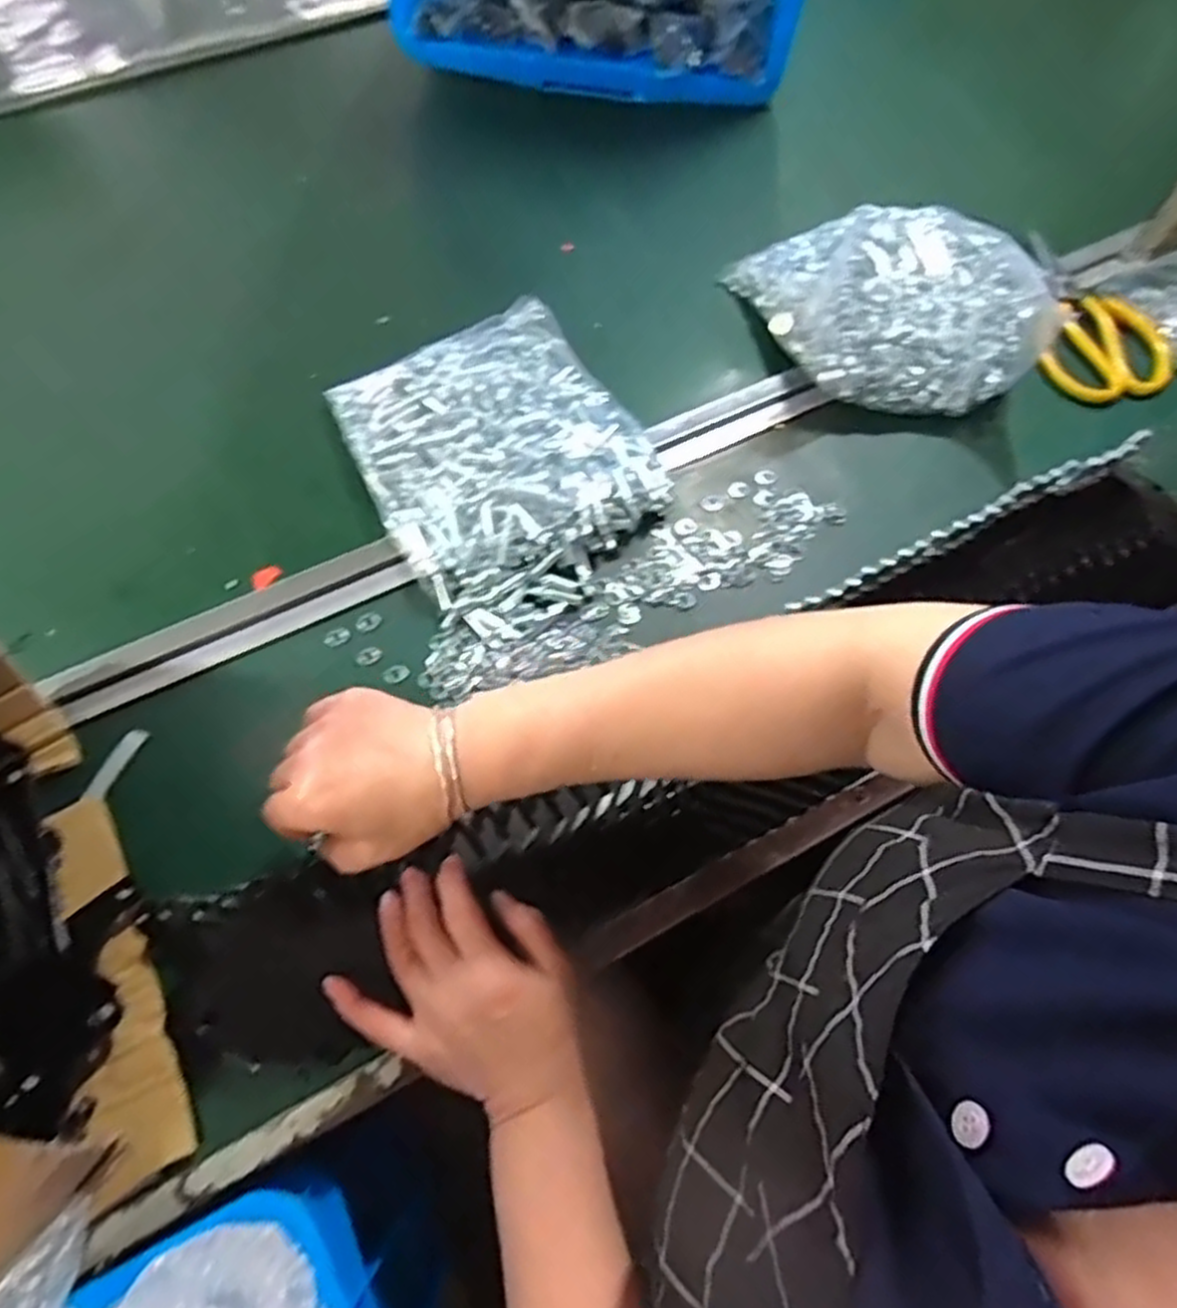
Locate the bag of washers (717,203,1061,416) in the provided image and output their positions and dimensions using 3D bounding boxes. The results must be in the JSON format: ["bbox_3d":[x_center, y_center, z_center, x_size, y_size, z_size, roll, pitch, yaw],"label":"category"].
[{"bbox_3d":[0.253,-0.272,0.621,0.250,0.072,0.161,-2,67,-3],"label":"bag of washers"}]

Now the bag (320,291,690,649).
[{"bbox_3d":[-0.063,-0.146,0.575,0.193,0.036,0.228,-30,71,-14],"label":"bag"}]

